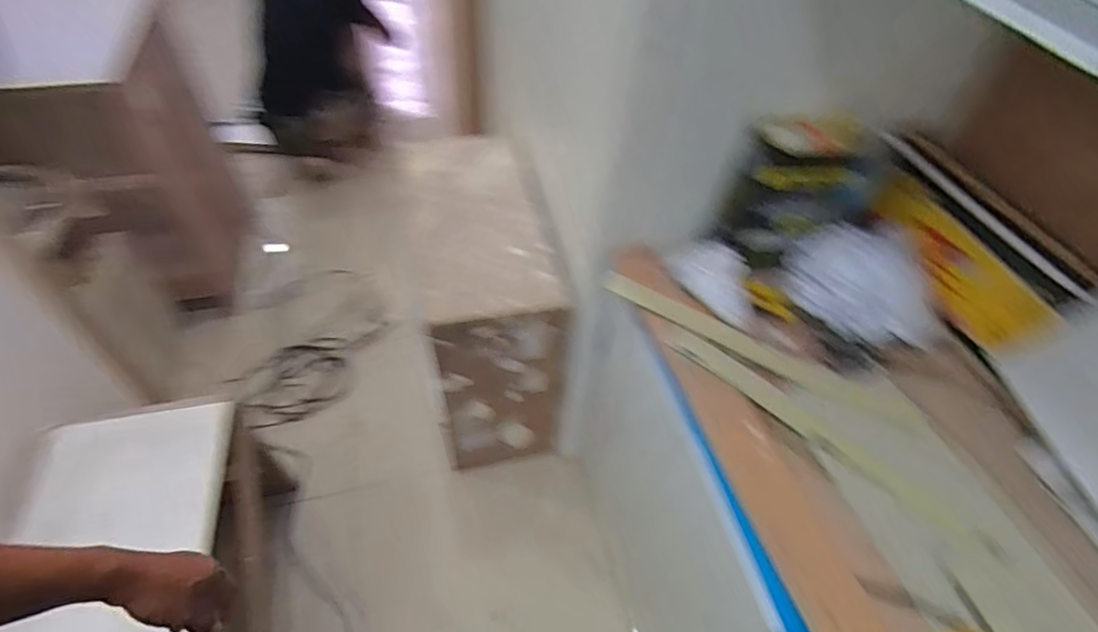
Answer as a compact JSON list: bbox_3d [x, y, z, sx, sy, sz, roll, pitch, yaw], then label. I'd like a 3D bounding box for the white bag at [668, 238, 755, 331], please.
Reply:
[{"bbox_3d":[0.289,-0.062,0.935,0.086,0.058,0.165,-29,58,-25],"label":"white bag"}]

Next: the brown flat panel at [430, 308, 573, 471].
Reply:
[{"bbox_3d":[-0.112,0.207,1.363,0.280,0.626,0.020,-5,51,-9],"label":"brown flat panel"}]

